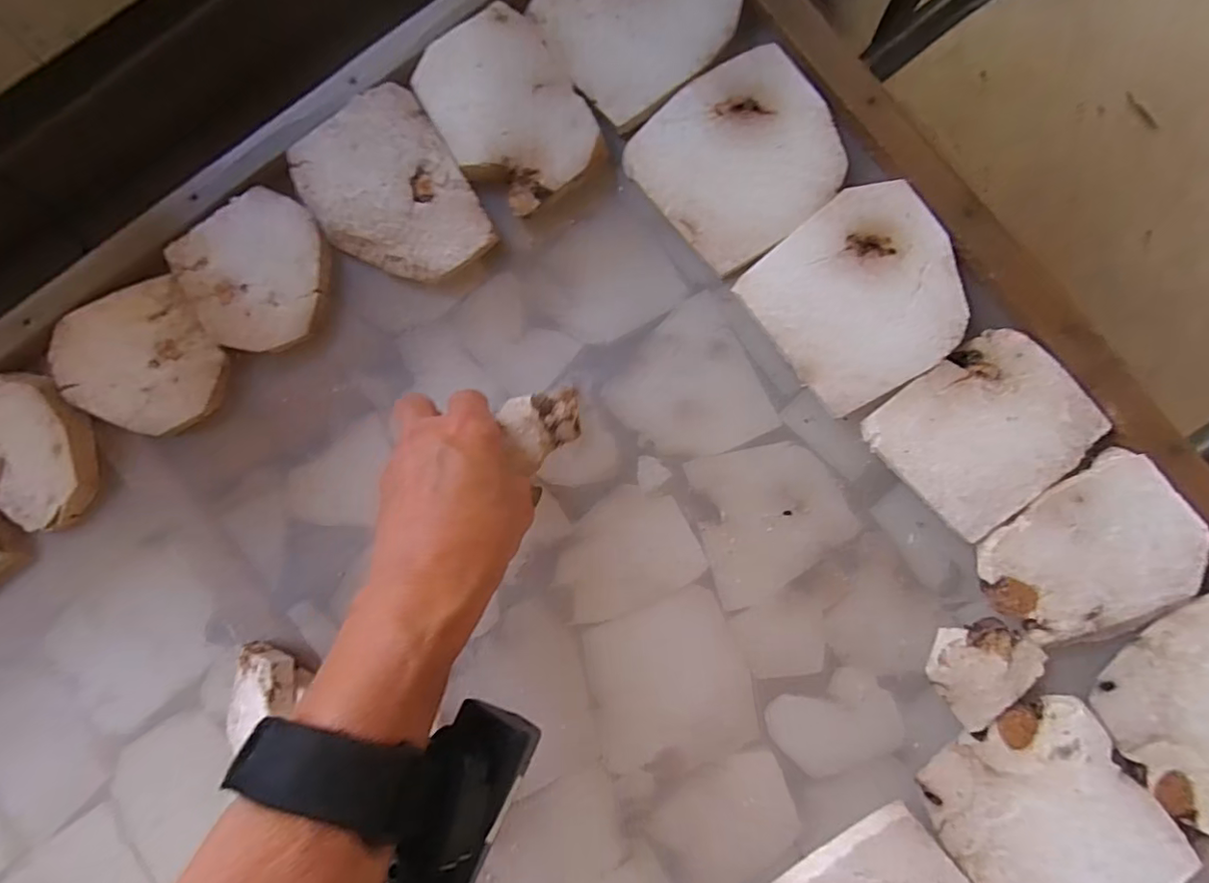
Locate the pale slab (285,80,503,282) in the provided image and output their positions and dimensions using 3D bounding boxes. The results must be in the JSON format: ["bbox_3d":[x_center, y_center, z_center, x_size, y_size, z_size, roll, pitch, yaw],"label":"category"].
[{"bbox_3d":[-0.131,-0.150,0.339,0.089,0.017,0.113,-32,86,-1],"label":"pale slab"}]

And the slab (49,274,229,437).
[{"bbox_3d":[-0.278,-0.045,0.334,0.087,0.013,0.087,-29,86,0],"label":"slab"}]

